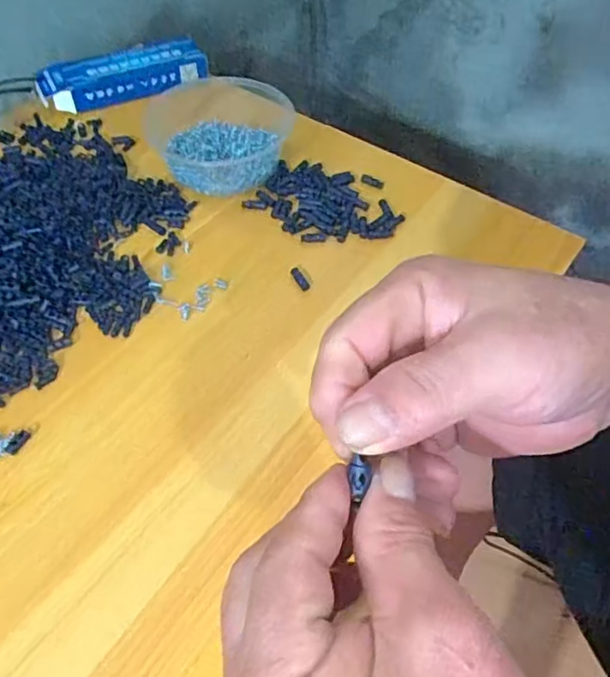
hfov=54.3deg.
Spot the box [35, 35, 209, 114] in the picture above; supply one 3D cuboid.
[{"bbox_3d":[-0.199,-0.291,0.655,0.180,0.035,0.052,-18,57,-13],"label":"box"}]

